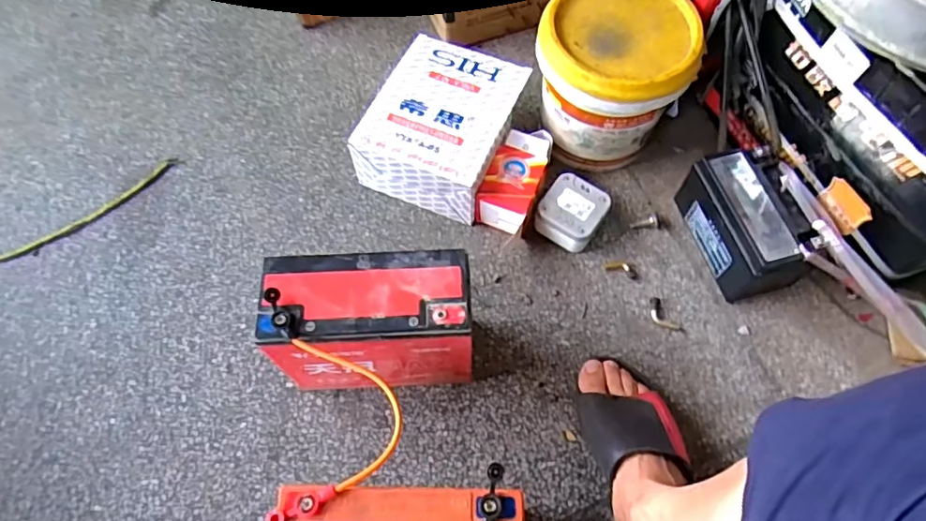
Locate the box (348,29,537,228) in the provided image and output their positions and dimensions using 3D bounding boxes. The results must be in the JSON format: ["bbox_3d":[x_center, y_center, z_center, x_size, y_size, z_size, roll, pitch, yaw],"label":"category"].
[{"bbox_3d":[-0.023,-0.163,0.710,0.154,0.099,0.189,22,66,10],"label":"box"}]

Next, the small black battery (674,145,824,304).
[{"bbox_3d":[0.321,-0.042,0.645,0.087,0.103,0.153,-13,65,-7],"label":"small black battery"}]

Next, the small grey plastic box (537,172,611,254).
[{"bbox_3d":[0.130,-0.058,0.680,0.070,0.046,0.075,32,67,13],"label":"small grey plastic box"}]

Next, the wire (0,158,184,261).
[{"bbox_3d":[-0.488,-0.063,0.710,0.267,0.006,0.088,-17,65,-10],"label":"wire"}]

